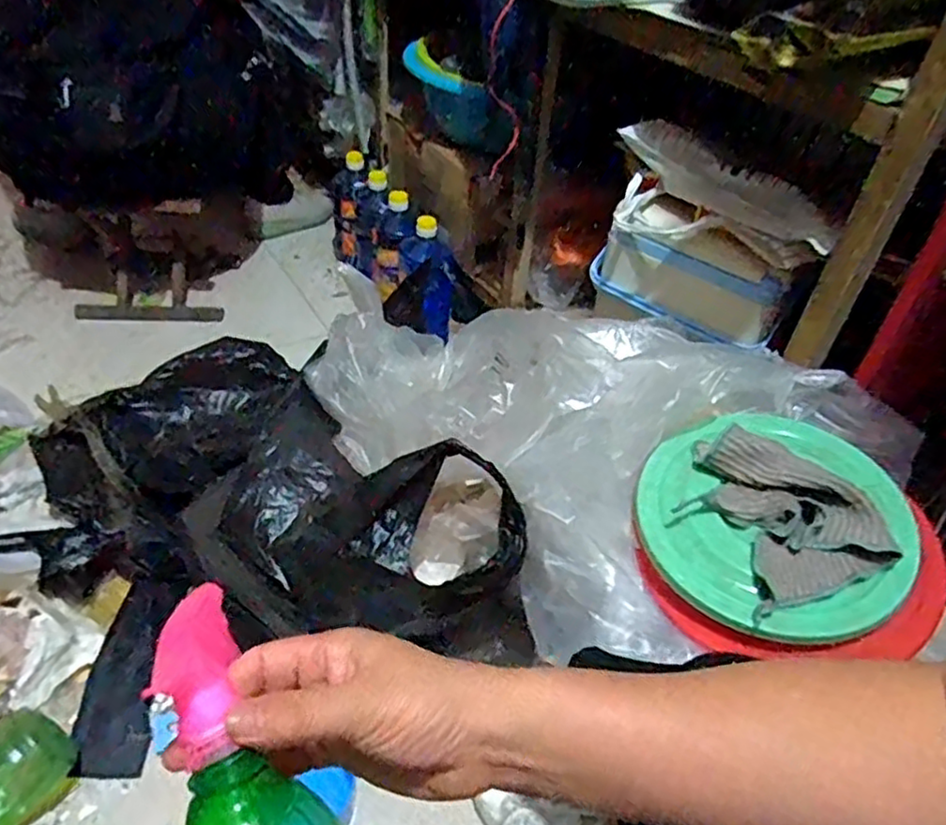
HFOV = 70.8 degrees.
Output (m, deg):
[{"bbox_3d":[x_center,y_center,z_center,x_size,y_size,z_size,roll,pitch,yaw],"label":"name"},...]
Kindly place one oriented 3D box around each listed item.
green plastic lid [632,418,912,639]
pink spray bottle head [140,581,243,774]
[{"bbox_3d":[0.253,0.087,0.565,0.214,0.022,0.207,-5,50,6],"label":"green plastic lid"},{"bbox_3d":[-0.120,0.106,0.292,0.028,0.032,0.084,-4,36,-12],"label":"pink spray bottle head"}]

